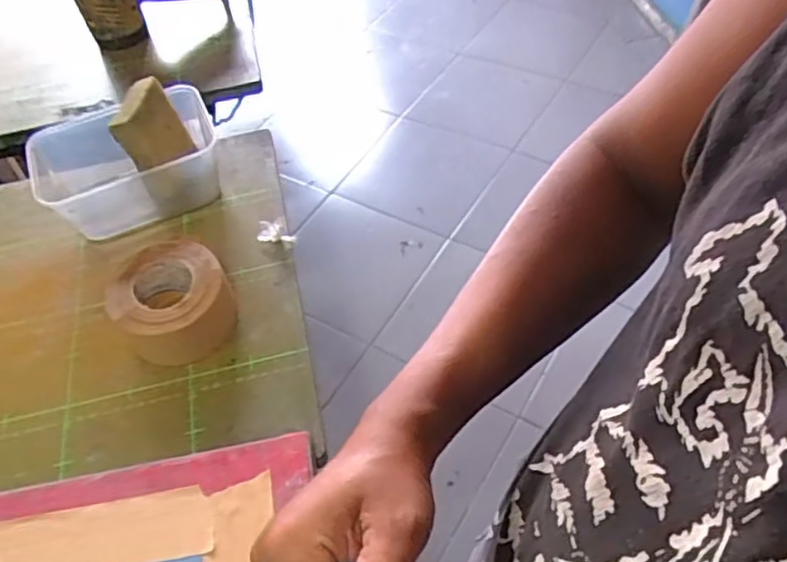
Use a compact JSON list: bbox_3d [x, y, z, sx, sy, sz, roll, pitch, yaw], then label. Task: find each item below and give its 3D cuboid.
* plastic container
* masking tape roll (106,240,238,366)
[{"bbox_3d":[-0.266,-0.116,0.662,0.172,0.078,0.140,-23,53,-12],"label":"plastic container"},{"bbox_3d":[-0.188,0.015,0.564,0.092,0.052,0.094,-3,51,3],"label":"masking tape roll"}]

